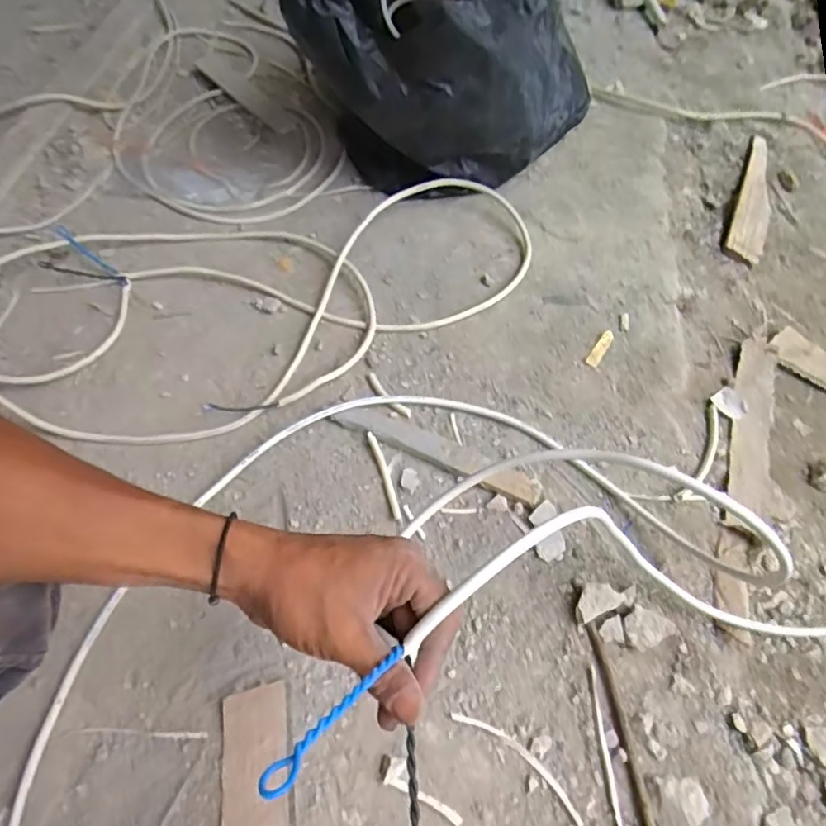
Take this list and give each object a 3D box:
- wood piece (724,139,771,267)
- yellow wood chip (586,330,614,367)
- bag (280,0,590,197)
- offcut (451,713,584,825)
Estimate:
[{"bbox_3d":[0.554,-0.356,0.940,0.055,0.019,0.320,22,60,13],"label":"wood piece"},{"bbox_3d":[0.240,-0.083,0.749,0.014,0.006,0.061,31,62,18],"label":"yellow wood chip"},{"bbox_3d":[0.047,-0.529,0.850,0.391,0.305,0.345,13,58,7],"label":"bag"},{"bbox_3d":[0.093,0.302,0.511,0.132,0.005,0.022,33,63,19],"label":"offcut"}]

